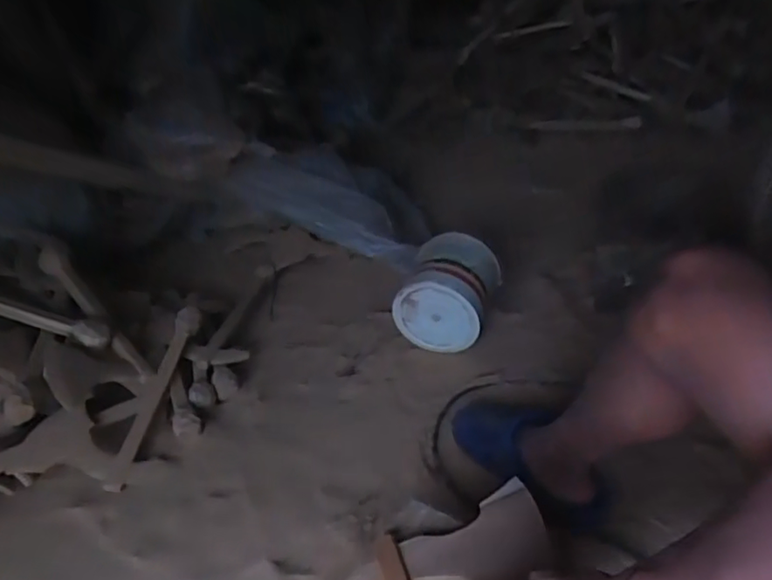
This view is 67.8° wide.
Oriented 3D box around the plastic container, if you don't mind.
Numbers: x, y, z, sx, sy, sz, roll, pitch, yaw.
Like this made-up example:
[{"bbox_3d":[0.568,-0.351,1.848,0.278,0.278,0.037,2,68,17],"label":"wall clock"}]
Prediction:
[{"bbox_3d":[0.135,0.001,1.229,0.181,0.185,0.203,6,38,21],"label":"plastic container"}]

